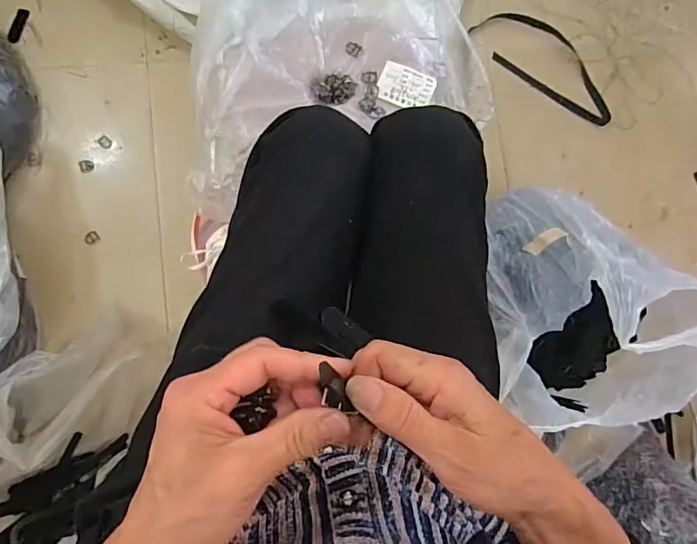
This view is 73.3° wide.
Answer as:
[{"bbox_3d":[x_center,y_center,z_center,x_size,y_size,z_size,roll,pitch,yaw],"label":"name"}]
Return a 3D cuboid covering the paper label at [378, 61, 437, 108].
[{"bbox_3d":[0.079,-0.248,0.633,0.071,0.006,0.060,16,80,7],"label":"paper label"}]

